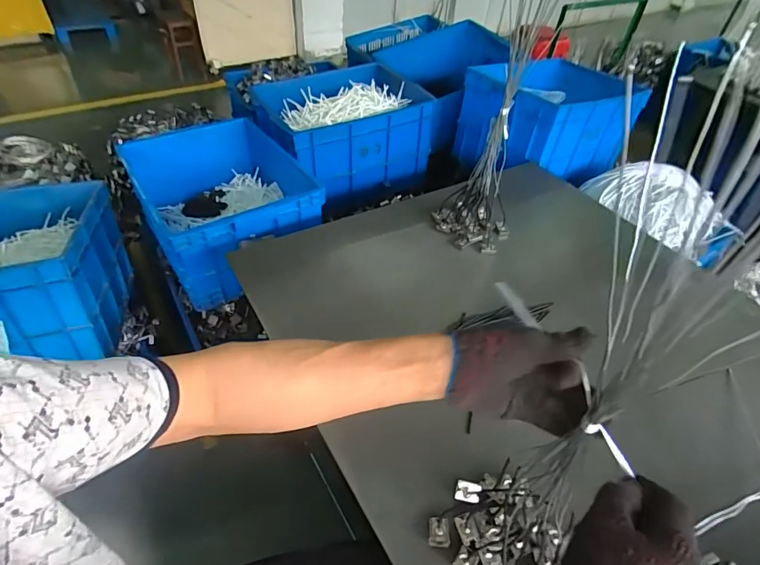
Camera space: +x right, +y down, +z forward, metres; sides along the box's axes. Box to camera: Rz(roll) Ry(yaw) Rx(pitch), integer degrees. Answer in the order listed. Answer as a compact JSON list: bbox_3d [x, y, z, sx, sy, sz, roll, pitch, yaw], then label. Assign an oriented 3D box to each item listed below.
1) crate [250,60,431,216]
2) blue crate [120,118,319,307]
[{"bbox_3d":[-0.133,-0.531,1.594,0.527,0.340,0.412,-16,48,-20],"label":"crate"},{"bbox_3d":[-0.473,-0.260,1.377,0.485,0.263,0.562,-23,51,-25],"label":"blue crate"}]

